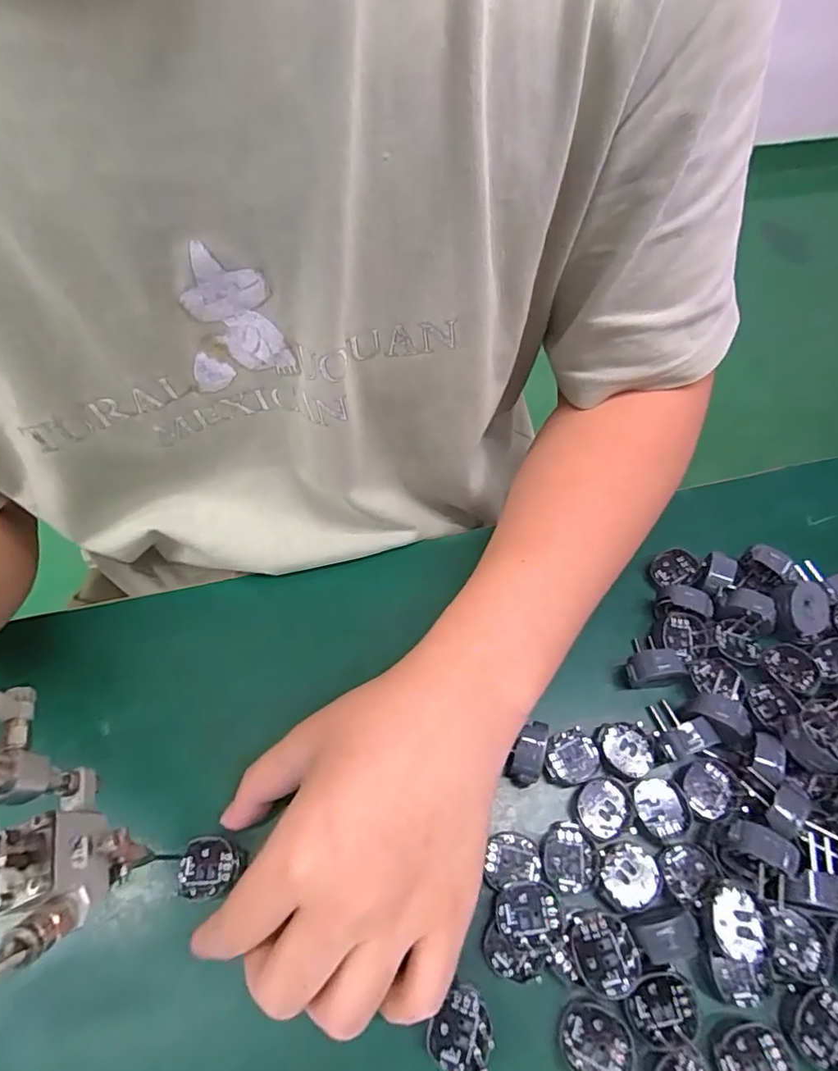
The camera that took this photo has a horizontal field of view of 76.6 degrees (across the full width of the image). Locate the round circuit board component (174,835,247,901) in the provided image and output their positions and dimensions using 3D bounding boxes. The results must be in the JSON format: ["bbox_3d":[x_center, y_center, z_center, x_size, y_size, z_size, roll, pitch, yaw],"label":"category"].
[{"bbox_3d":[-0.099,0.155,0.248,0.029,0.004,0.027,-1,58,1],"label":"round circuit board component"}]

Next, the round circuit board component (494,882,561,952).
[{"bbox_3d":[0.047,0.163,0.227,0.027,0.007,0.025,2,69,-5],"label":"round circuit board component"}]

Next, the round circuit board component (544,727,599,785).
[{"bbox_3d":[0.077,0.113,0.272,0.028,0.007,0.024,-10,59,-5],"label":"round circuit board component"}]

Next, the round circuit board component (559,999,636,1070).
[{"bbox_3d":[0.072,0.206,0.214,0.028,0.006,0.027,-1,58,1],"label":"round circuit board component"}]

